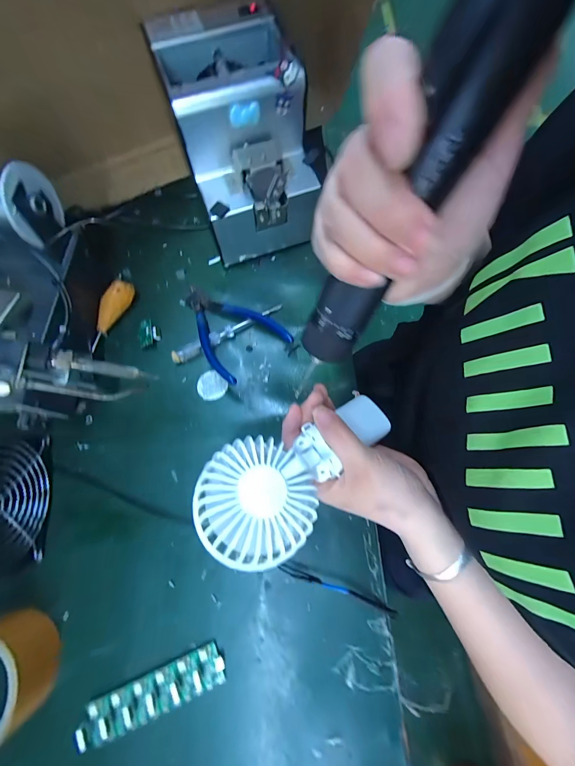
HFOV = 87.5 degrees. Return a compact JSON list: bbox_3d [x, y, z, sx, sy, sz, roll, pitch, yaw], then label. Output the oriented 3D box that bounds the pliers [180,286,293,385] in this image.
[{"bbox_3d":[-0.071,-0.071,0.354,0.091,0.017,0.123,-40,78,-10],"label":"pliers"}]

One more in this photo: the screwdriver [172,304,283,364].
[{"bbox_3d":[-0.068,-0.058,0.353,0.138,0.013,0.019,-25,75,-7],"label":"screwdriver"}]

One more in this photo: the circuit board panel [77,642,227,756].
[{"bbox_3d":[-0.115,0.267,0.258,0.118,0.010,0.031,-18,67,-9],"label":"circuit board panel"}]

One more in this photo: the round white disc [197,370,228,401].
[{"bbox_3d":[-0.086,0.003,0.339,0.035,0.004,0.031,40,78,11],"label":"round white disc"}]

